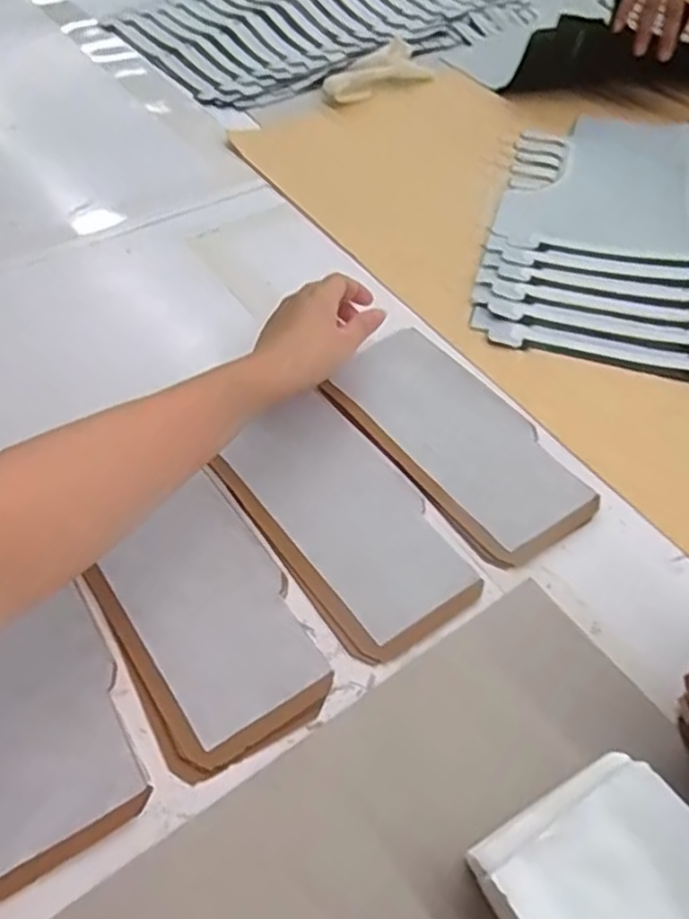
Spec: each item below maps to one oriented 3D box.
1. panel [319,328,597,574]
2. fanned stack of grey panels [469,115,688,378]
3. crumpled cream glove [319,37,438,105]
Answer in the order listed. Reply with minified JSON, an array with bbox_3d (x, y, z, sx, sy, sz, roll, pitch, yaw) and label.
[{"bbox_3d":[0.083,-0.023,0.512,0.114,0.023,0.213,-33,61,-25],"label":"panel"},{"bbox_3d":[0.335,-0.230,0.675,0.357,0.013,0.414,13,53,11],"label":"fanned stack of grey panels"},{"bbox_3d":[0.043,-0.492,0.888,0.166,0.014,0.085,-38,60,-22],"label":"crumpled cream glove"}]

